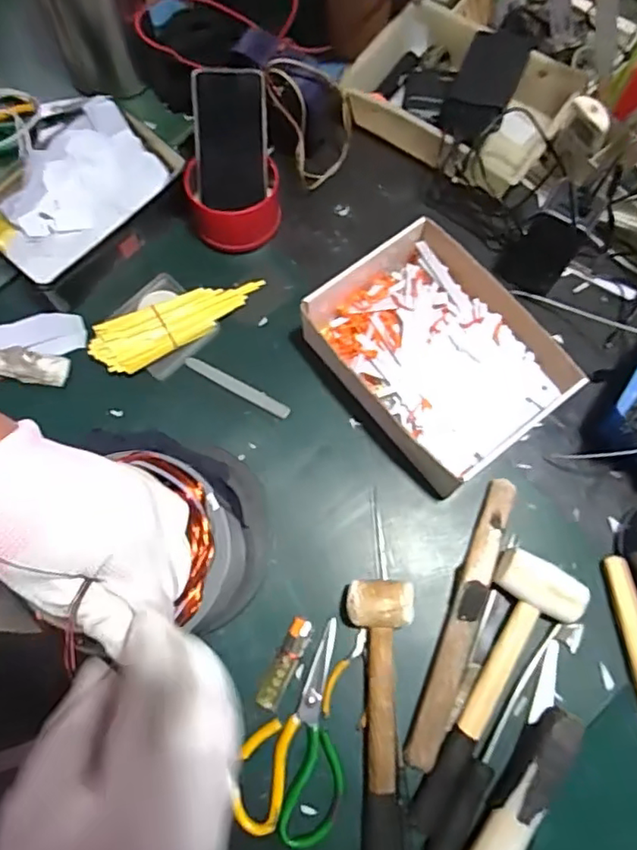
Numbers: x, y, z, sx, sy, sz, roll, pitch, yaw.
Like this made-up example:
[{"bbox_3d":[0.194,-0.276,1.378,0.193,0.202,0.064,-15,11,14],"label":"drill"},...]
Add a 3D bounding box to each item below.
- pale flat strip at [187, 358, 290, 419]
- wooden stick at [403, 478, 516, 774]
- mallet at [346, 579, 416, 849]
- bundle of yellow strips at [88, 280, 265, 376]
[{"bbox_3d":[-0.089,-0.042,0.654,0.128,0.006,0.014,29,76,8],"label":"pale flat strip"},{"bbox_3d":[0.140,0.184,0.571,0.030,0.016,0.277,20,75,6],"label":"wooden stick"},{"bbox_3d":[0.062,0.273,0.532,0.066,0.039,0.264,-1,74,0],"label":"mallet"},{"bbox_3d":[-0.156,-0.118,0.658,0.194,0.018,0.057,-29,76,-7],"label":"bundle of yellow strips"}]

